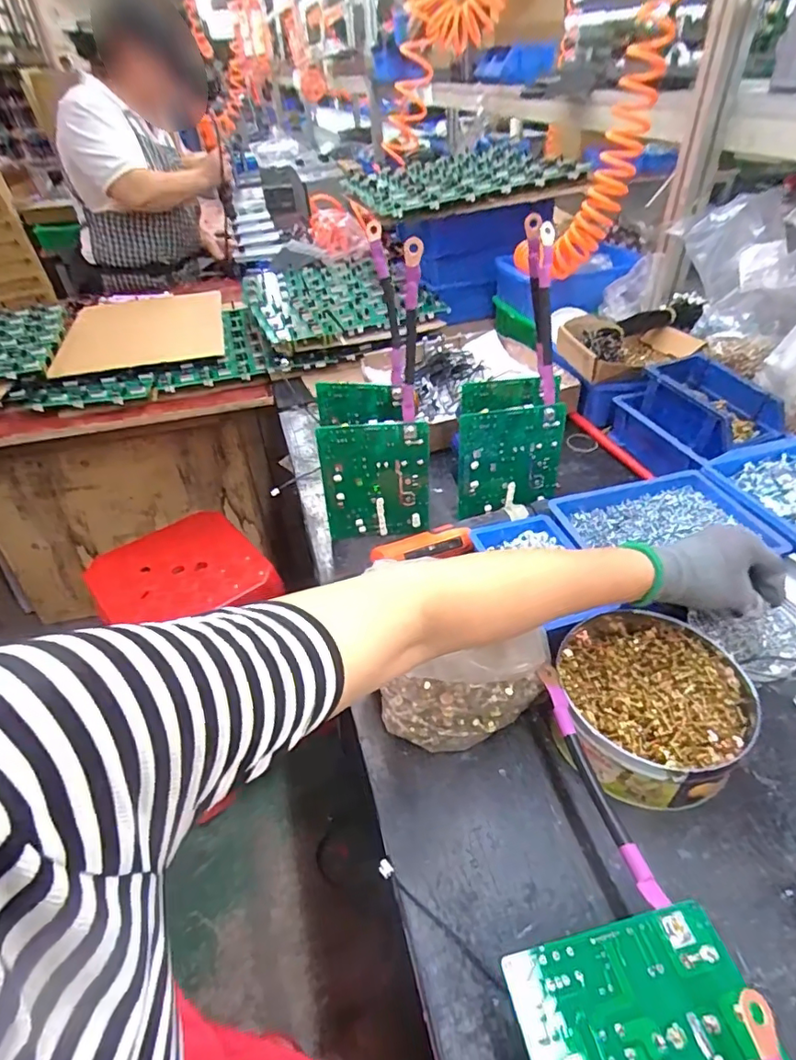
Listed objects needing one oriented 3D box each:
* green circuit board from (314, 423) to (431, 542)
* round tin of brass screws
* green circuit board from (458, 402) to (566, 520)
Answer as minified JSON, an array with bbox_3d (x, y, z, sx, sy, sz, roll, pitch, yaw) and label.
[{"bbox_3d":[-0.025,-0.055,0.638,0.120,0.143,0.016,-2,41,0],"label":"green circuit board"},{"bbox_3d":[0.210,0.141,0.461,0.147,0.055,0.158,-1,41,1],"label":"round tin of brass screws"},{"bbox_3d":[0.132,-0.079,0.647,0.119,0.133,0.012,-8,38,-3],"label":"green circuit board"}]

